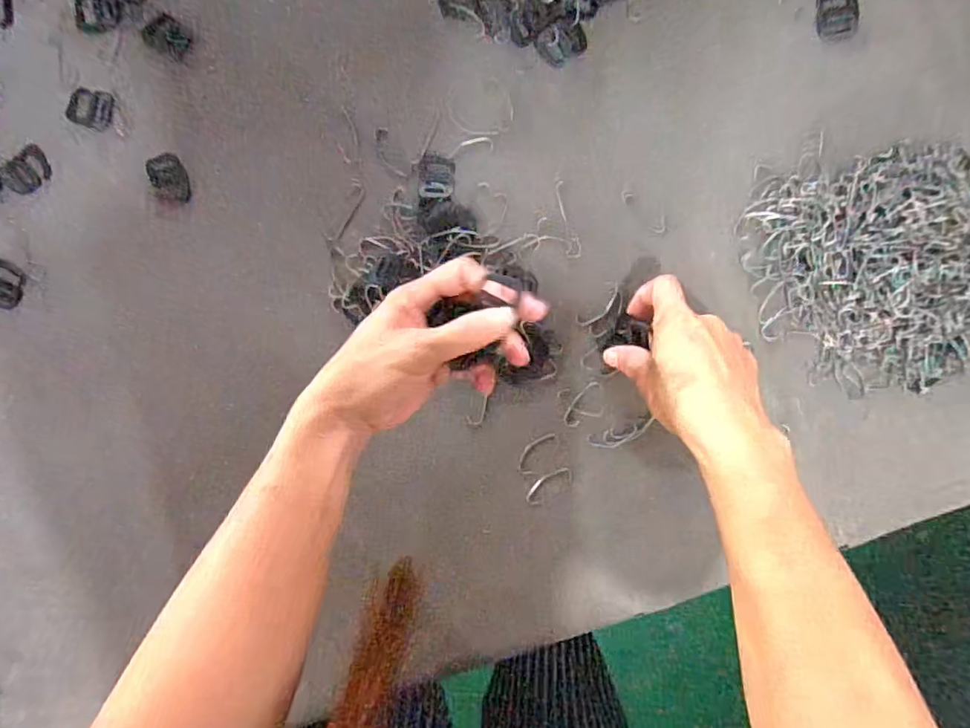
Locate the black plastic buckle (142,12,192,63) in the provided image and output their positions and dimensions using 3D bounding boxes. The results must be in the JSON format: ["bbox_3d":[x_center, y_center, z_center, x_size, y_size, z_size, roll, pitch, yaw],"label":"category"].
[{"bbox_3d":[-0.219,-0.225,0.387,0.031,0.004,0.024,39,96,-4],"label":"black plastic buckle"}]

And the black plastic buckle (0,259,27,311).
[{"bbox_3d":[-0.349,-0.057,0.406,0.025,0.004,0.034,24,97,-2],"label":"black plastic buckle"}]

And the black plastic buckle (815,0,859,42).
[{"bbox_3d":[0.241,-0.240,0.385,0.027,0.004,0.031,-14,97,2],"label":"black plastic buckle"}]

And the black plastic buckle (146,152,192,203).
[{"bbox_3d":[-0.223,-0.132,0.397,0.027,0.005,0.032,-1,97,1],"label":"black plastic buckle"}]

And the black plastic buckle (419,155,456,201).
[{"bbox_3d":[-0.034,-0.132,0.397,0.026,0.004,0.030,6,97,0],"label":"black plastic buckle"}]

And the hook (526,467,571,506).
[{"bbox_3d":[0.047,0.091,0.421,0.039,0.004,0.015,-37,95,5],"label":"hook"}]

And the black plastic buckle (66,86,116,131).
[{"bbox_3d":[-0.278,-0.181,0.397,0.031,0.004,0.026,13,97,-1],"label":"black plastic buckle"}]

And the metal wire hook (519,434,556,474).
[{"bbox_3d":[0.037,0.066,0.420,0.014,0.004,0.037,31,96,-3],"label":"metal wire hook"}]

